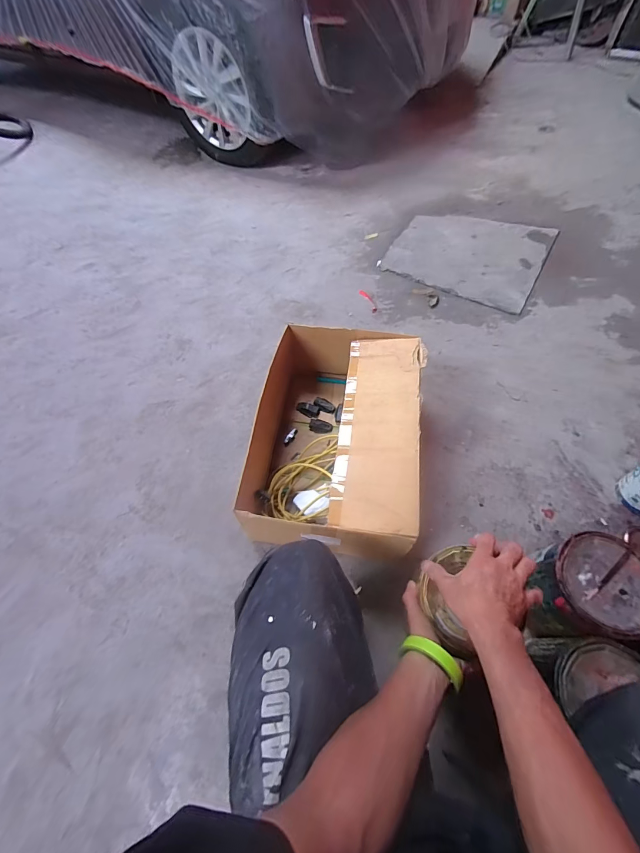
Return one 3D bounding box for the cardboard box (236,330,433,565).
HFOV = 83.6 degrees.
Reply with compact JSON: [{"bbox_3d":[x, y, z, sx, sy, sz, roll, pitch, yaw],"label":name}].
[{"bbox_3d":[0.042,0.017,0.865,0.353,0.201,0.519,9,61,5],"label":"cardboard box"}]

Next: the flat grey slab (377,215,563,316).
[{"bbox_3d":[0.568,-0.665,1.363,0.525,0.026,0.486,27,66,14],"label":"flat grey slab"}]

